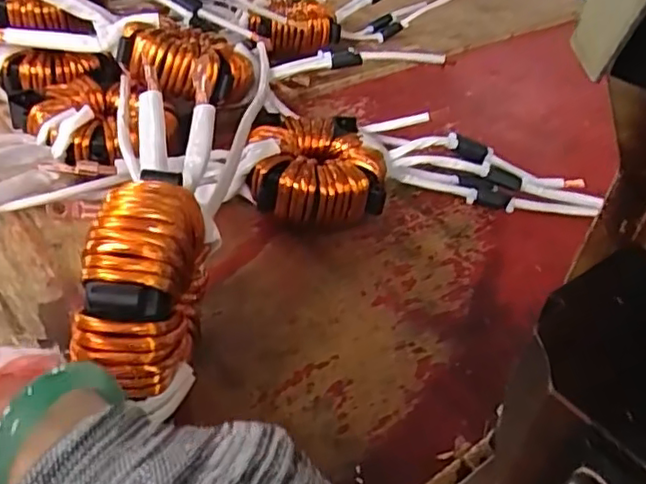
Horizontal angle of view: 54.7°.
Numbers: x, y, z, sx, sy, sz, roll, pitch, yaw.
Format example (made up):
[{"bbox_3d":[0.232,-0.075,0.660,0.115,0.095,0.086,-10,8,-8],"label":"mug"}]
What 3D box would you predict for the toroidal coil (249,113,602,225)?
[{"bbox_3d":[0.072,-0.068,0.567,0.277,0.056,0.129,-2,40,-10],"label":"toroidal coil"}]

